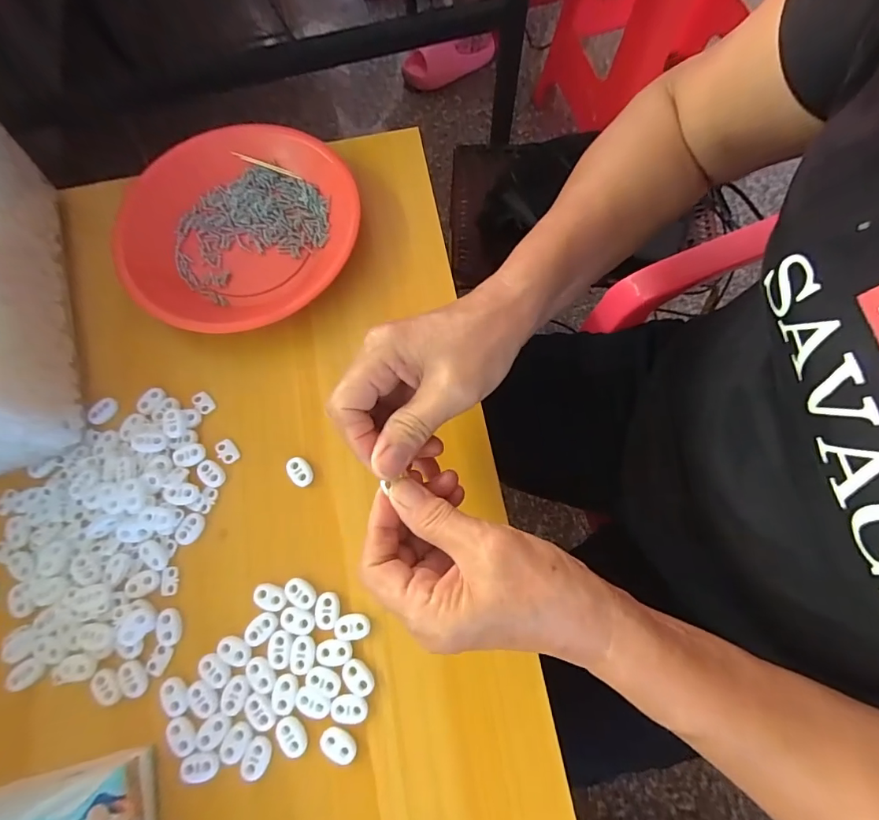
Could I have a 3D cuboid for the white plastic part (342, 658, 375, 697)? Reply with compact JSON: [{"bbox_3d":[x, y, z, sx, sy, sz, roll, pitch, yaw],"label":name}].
[{"bbox_3d":[-0.051,0.169,0.283,0.023,0.004,0.015,43,78,13],"label":"white plastic part"}]

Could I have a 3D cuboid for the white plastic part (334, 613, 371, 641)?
[{"bbox_3d":[-0.057,0.141,0.290,0.023,0.004,0.015,-11,73,-2],"label":"white plastic part"}]

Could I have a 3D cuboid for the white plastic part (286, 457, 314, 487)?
[{"bbox_3d":[-0.102,0.044,0.323,0.015,0.004,0.024,-41,76,-10],"label":"white plastic part"}]

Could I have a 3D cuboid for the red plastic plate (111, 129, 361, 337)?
[{"bbox_3d":[-0.161,-0.152,0.373,0.185,0.029,0.191,0,73,2],"label":"red plastic plate"}]

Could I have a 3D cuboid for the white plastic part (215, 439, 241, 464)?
[{"bbox_3d":[-0.157,0.030,0.329,0.013,0.004,0.020,-40,76,-10],"label":"white plastic part"}]

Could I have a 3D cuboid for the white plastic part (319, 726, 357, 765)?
[{"bbox_3d":[-0.061,0.204,0.272,0.023,0.004,0.015,26,75,9],"label":"white plastic part"}]

